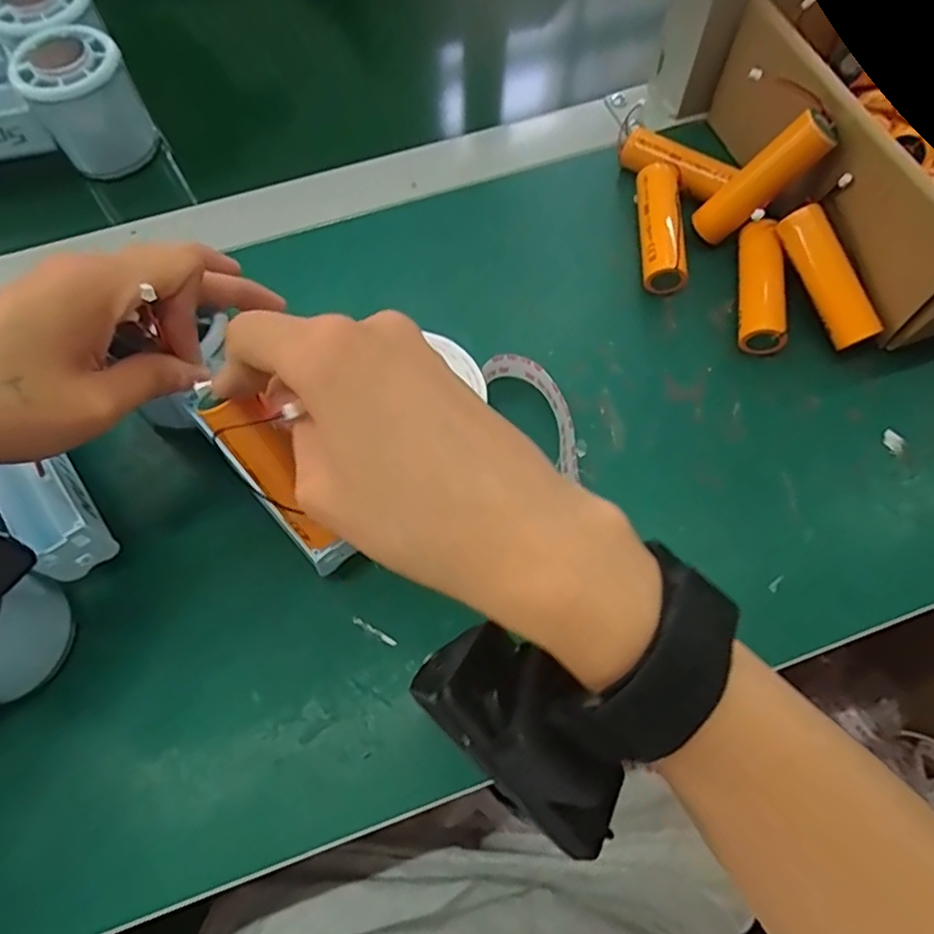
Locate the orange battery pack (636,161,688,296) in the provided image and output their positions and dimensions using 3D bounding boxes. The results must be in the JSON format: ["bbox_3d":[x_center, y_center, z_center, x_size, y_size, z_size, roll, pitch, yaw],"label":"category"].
[{"bbox_3d":[0.103,-0.128,0.348,0.022,0.025,0.071,1,63,0],"label":"orange battery pack"}]

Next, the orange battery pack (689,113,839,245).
[{"bbox_3d":[0.148,-0.144,0.327,0.018,0.073,0.016,11,59,-31],"label":"orange battery pack"}]

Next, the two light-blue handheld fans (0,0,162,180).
[{"bbox_3d":[-0.273,-0.215,0.375,0.154,0.064,0.092,-19,65,-9],"label":"two light-blue handheld fans"}]

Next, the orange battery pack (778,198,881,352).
[{"bbox_3d":[0.178,-0.094,0.320,0.018,0.015,0.071,-22,83,-11],"label":"orange battery pack"}]

